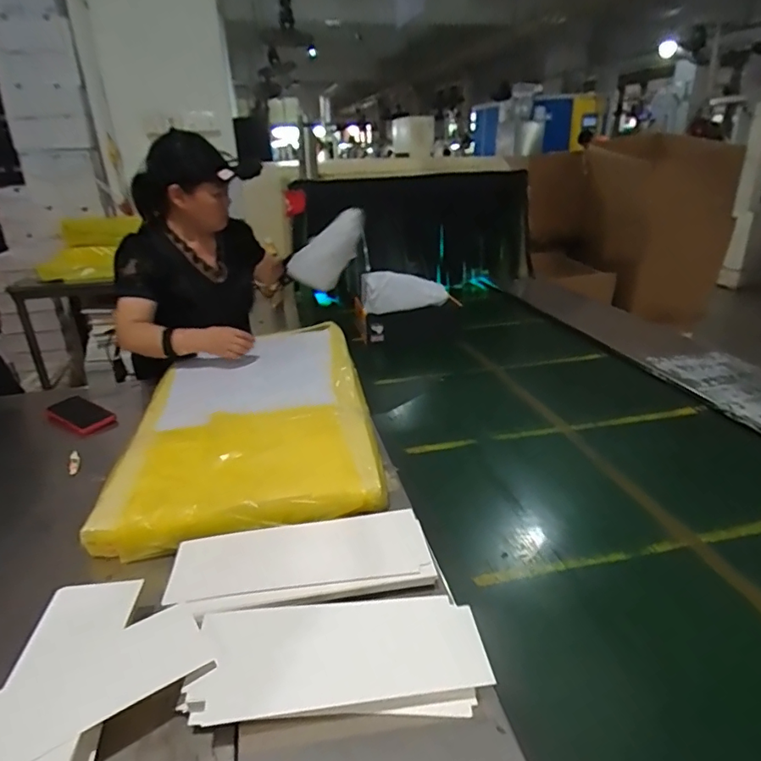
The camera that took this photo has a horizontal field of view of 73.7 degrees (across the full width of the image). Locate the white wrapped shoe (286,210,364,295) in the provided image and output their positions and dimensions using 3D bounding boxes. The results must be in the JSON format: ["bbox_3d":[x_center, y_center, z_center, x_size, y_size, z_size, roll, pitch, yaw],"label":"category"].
[{"bbox_3d":[-0.152,-0.376,1.500,0.140,0.306,0.075,51,35,-1],"label":"white wrapped shoe"}]

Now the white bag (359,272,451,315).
[{"bbox_3d":[0.073,-0.284,1.600,0.286,0.116,0.069,-11,26,-21],"label":"white bag"}]

